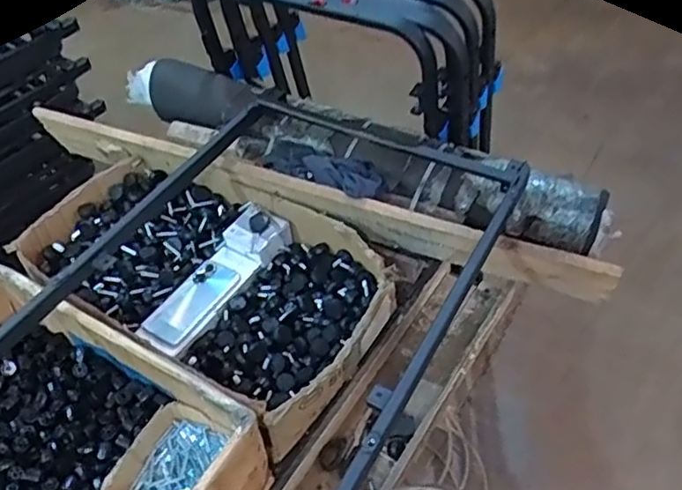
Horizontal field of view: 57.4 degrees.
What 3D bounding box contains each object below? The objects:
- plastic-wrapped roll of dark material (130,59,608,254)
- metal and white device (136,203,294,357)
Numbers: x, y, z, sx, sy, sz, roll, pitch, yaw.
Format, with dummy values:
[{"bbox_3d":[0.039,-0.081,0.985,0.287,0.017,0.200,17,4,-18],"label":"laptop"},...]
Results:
[{"bbox_3d":[-0.026,-0.191,1.141,0.973,0.089,0.127,22,52,22],"label":"plastic-wrapped roll of dark material"},{"bbox_3d":[-0.207,0.050,1.015,0.098,0.047,0.300,24,53,24],"label":"metal and white device"}]

